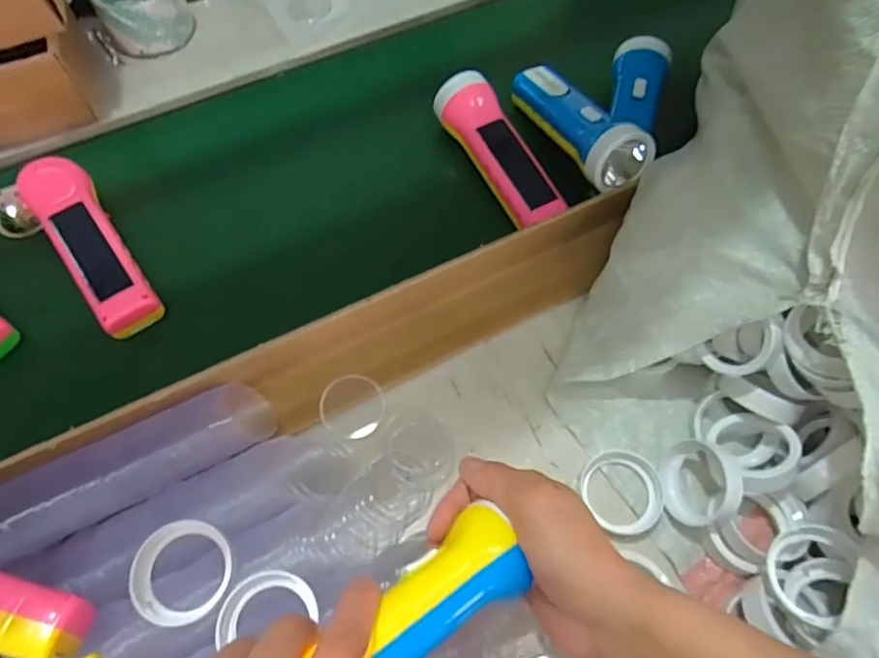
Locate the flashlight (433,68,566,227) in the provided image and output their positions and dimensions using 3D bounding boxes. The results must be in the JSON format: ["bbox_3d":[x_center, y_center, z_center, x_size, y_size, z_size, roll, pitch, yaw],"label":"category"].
[{"bbox_3d":[0.048,-0.151,0.495,0.048,0.043,0.159,-23,66,-12],"label":"flashlight"}]

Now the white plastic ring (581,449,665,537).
[{"bbox_3d":[0.121,0.108,0.382,0.051,0.010,0.055,0,64,-1],"label":"white plastic ring"}]

